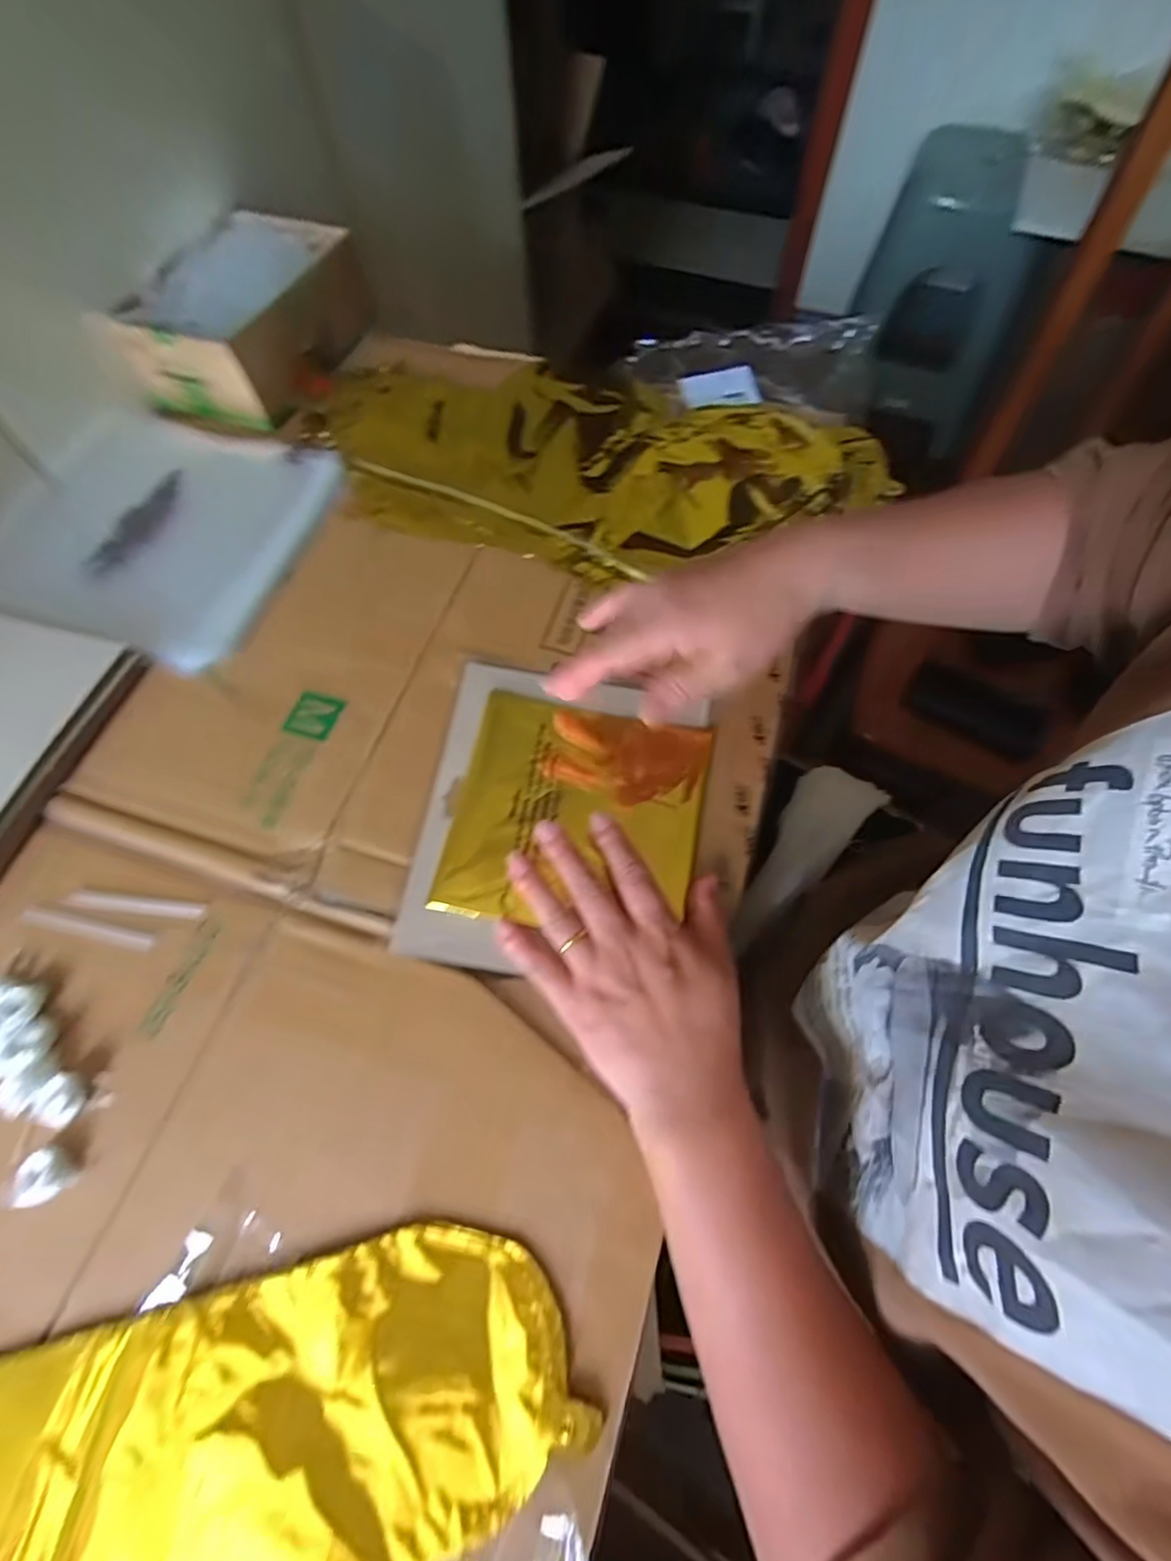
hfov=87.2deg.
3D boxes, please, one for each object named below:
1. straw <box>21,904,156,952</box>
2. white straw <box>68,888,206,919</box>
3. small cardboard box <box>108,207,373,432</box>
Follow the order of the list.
[{"bbox_3d":[-0.280,0.082,0.345,0.080,0.004,0.010,12,66,6],"label":"straw"},{"bbox_3d":[-0.258,0.071,0.354,0.081,0.004,0.010,6,65,3],"label":"white straw"},{"bbox_3d":[-0.287,-0.401,0.529,0.138,0.064,0.179,18,67,9],"label":"small cardboard box"}]

